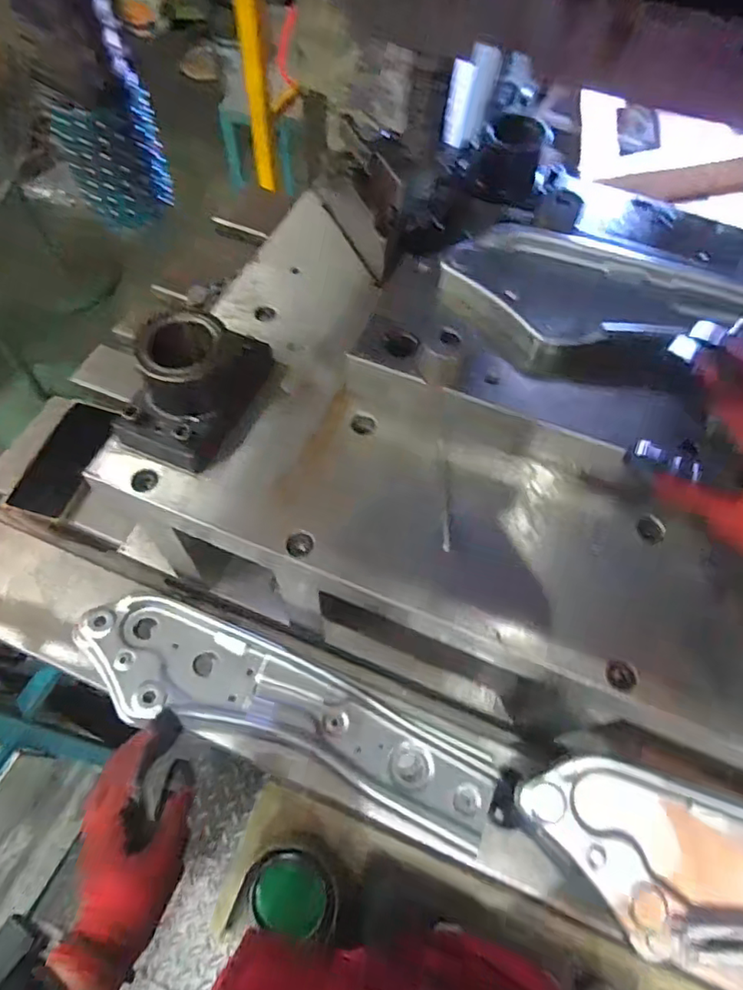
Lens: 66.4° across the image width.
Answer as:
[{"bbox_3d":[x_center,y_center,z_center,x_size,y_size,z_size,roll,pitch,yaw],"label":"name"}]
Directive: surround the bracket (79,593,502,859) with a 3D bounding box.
[{"bbox_3d":[-0.089,0.212,0.554,0.423,0.024,0.107,22,59,8],"label":"bracket"}]

